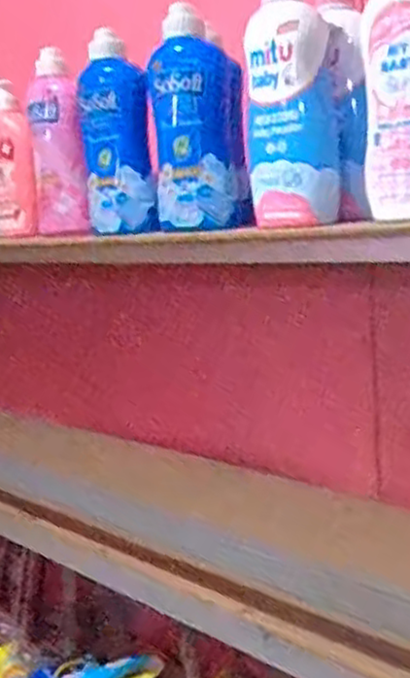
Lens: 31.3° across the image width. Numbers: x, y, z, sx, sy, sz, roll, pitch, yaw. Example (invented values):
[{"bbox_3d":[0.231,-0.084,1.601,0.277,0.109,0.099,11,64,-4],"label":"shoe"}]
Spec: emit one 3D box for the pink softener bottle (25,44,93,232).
[{"bbox_3d":[-0.195,-0.253,0.956,0.058,0.224,0.066,-6,9,-20],"label":"pink softener bottle"}]

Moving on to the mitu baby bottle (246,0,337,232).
[{"bbox_3d":[0.080,-0.215,0.682,0.077,0.215,0.046,-2,8,10],"label":"mitu baby bottle"}]

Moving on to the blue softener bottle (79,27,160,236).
[{"bbox_3d":[-0.106,-0.243,0.867,0.060,0.240,0.099,-11,11,-43],"label":"blue softener bottle"}]

